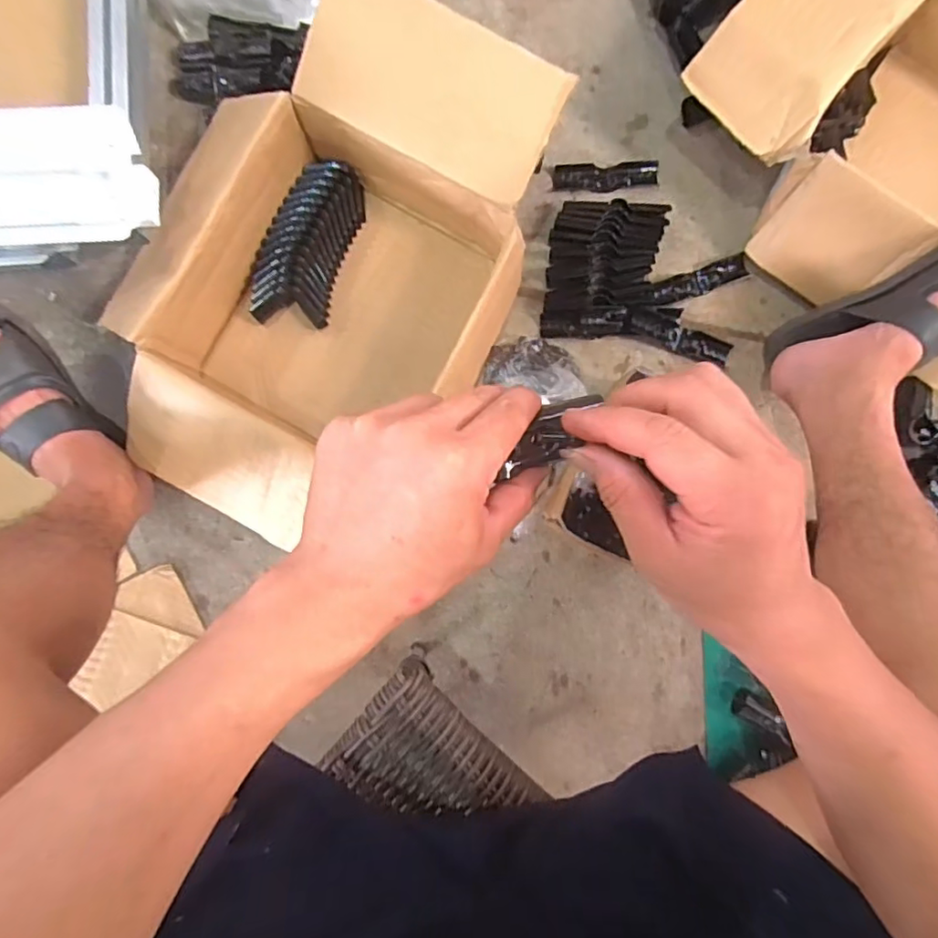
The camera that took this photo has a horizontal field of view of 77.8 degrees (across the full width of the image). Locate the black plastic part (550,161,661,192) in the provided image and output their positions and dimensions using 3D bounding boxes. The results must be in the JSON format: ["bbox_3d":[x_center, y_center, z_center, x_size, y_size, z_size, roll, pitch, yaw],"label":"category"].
[{"bbox_3d":[0.174,-0.372,0.739,0.128,0.014,0.032,-2,87,1],"label":"black plastic part"}]

